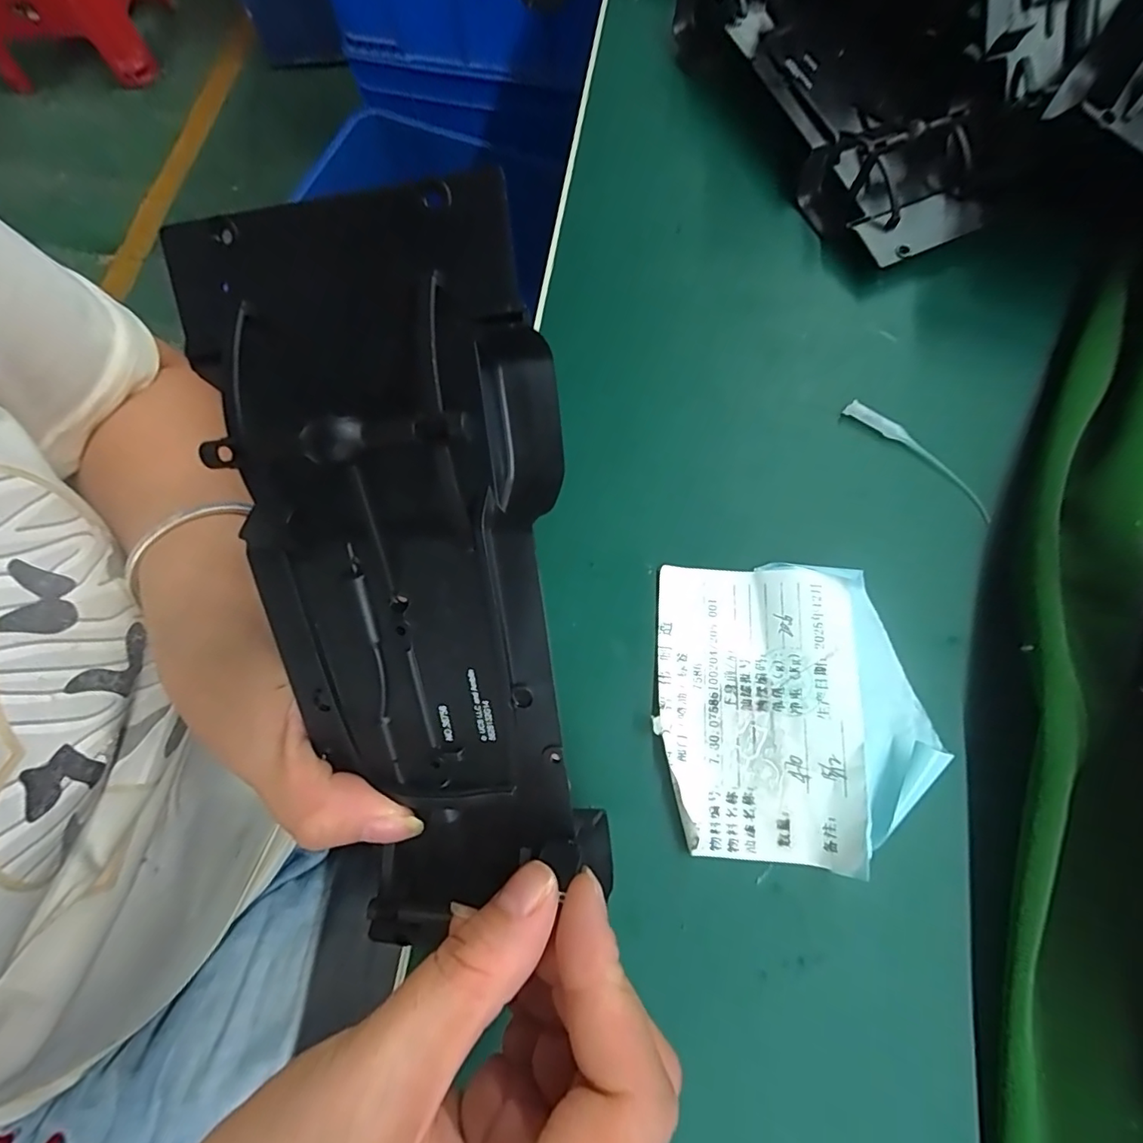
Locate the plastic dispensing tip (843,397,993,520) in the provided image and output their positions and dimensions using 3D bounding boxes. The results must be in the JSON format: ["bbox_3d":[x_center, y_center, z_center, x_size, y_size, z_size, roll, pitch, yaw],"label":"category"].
[{"bbox_3d":[0.140,-0.047,0.212,0.069,0.007,0.009,43,78,13],"label":"plastic dispensing tip"}]

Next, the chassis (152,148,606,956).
[{"bbox_3d":[-0.036,0.012,0.122,0.071,0.028,0.169,-4,107,1],"label":"chassis"}]

